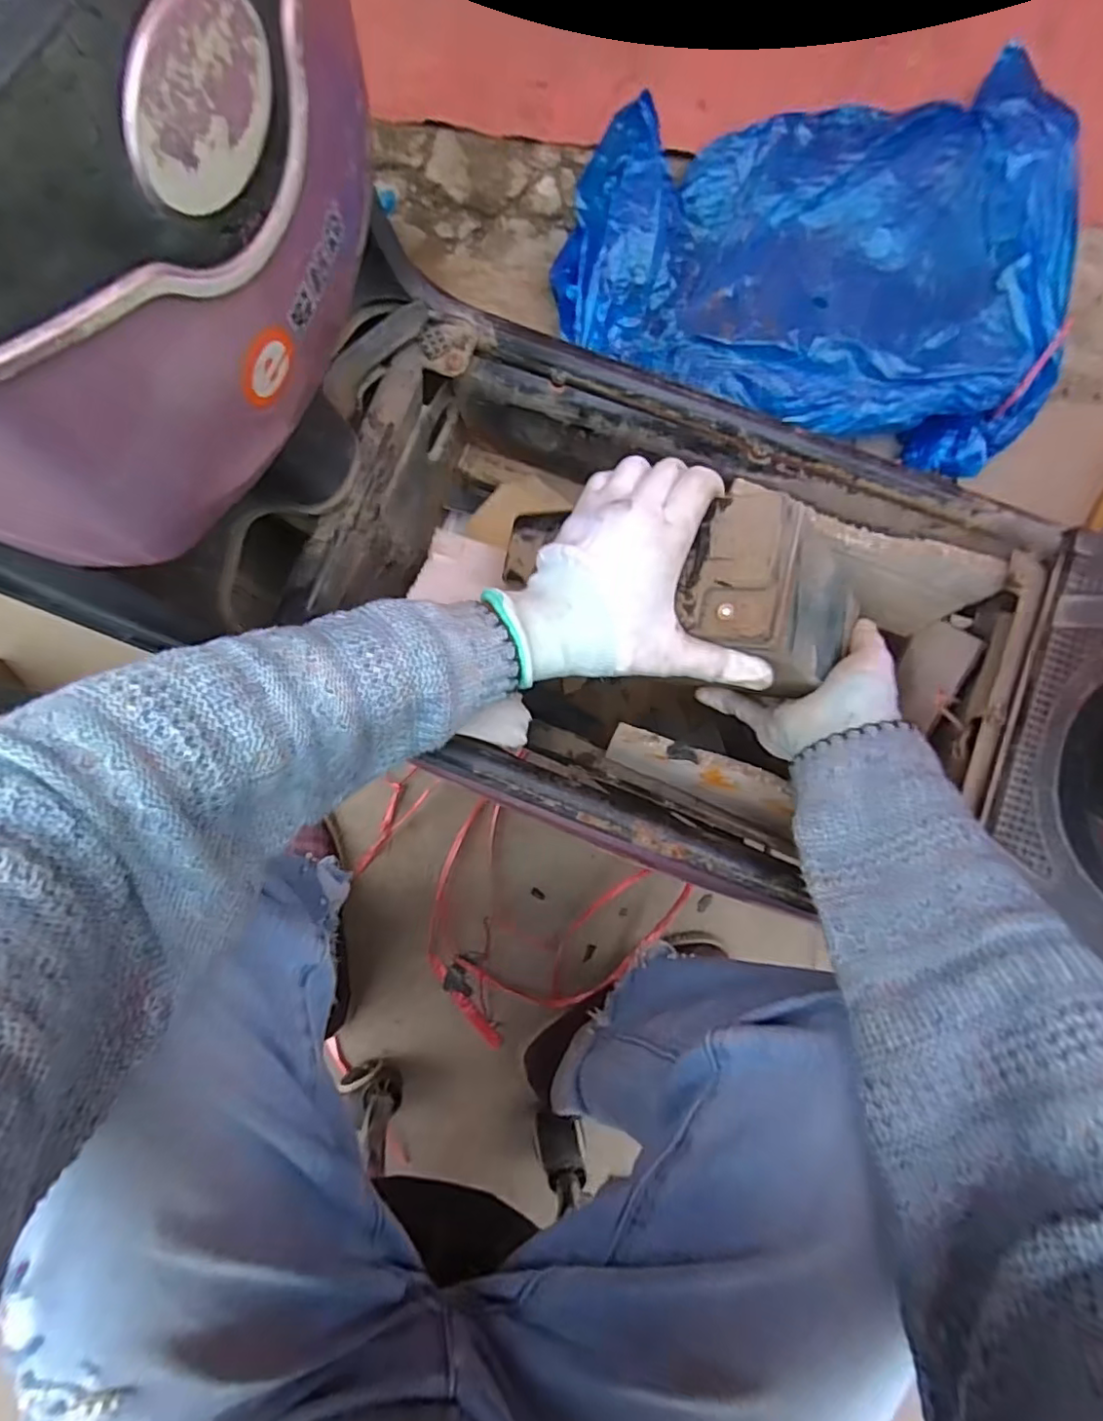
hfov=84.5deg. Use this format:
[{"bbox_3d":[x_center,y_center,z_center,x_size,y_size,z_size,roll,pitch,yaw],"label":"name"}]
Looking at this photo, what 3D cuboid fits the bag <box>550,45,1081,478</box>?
[{"bbox_3d":[0.280,-0.473,0.639,0.514,0.092,0.363,11,84,-3],"label":"bag"}]

